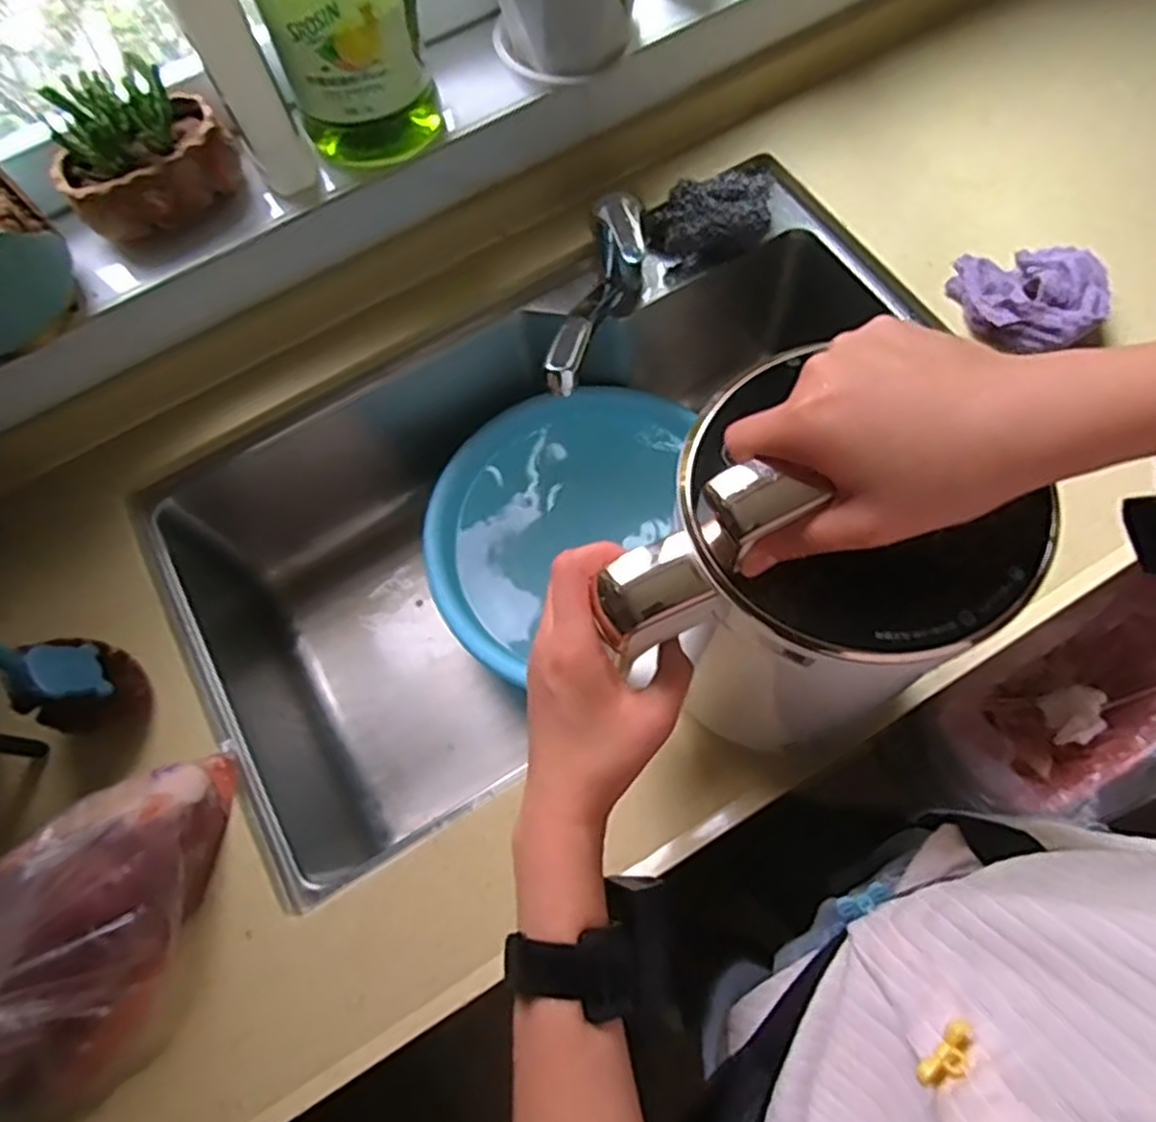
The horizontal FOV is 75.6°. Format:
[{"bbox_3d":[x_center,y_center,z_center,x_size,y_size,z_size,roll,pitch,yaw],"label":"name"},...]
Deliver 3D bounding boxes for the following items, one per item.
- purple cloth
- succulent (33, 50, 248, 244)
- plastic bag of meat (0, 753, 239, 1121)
[{"bbox_3d":[0.400,-0.240,0.670,0.127,0.057,0.116,35,74,14],"label":"purple cloth"},{"bbox_3d":[-0.361,-0.337,0.615,0.137,0.085,0.083,-37,72,-12],"label":"succulent"},{"bbox_3d":[-0.379,0.282,0.487,0.167,0.093,0.357,36,74,14],"label":"plastic bag of meat"}]

